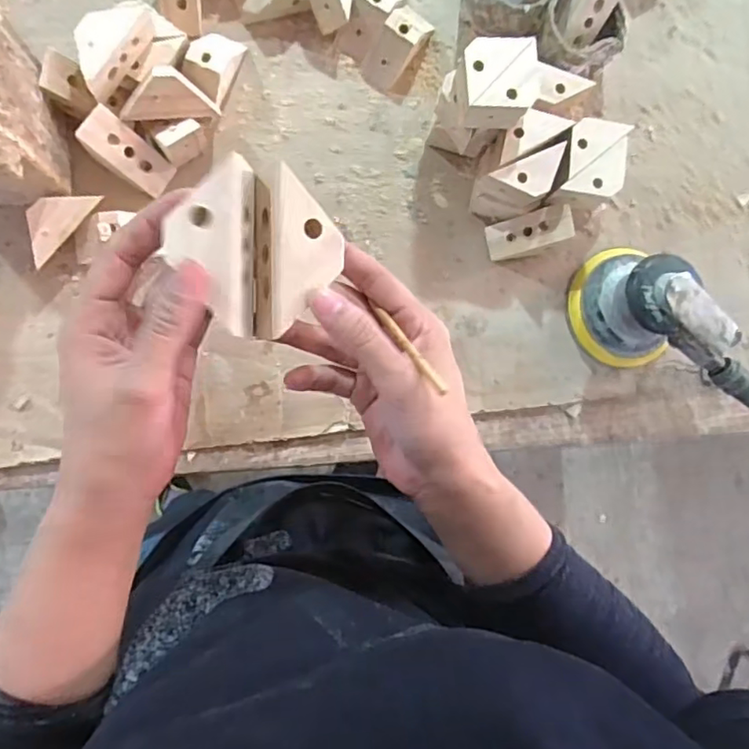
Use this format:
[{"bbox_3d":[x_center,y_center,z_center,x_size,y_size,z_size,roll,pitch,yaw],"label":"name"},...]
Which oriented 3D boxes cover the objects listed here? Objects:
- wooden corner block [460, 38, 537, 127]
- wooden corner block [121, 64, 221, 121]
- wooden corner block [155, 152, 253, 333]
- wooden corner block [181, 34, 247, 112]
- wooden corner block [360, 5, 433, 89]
[{"bbox_3d":[0.102,-0.246,0.495,0.060,0.030,0.065,-1,86,-8],"label":"wooden corner block"},{"bbox_3d":[-0.179,-0.242,0.512,0.081,0.034,0.040,-7,124,-6],"label":"wooden corner block"},{"bbox_3d":[-0.078,-0.061,0.288,0.038,0.033,0.080,2,85,-8],"label":"wooden corner block"},{"bbox_3d":[-0.149,-0.285,0.546,0.046,0.036,0.075,18,84,-6],"label":"wooden corner block"},{"bbox_3d":[0.024,-0.317,0.569,0.035,0.034,0.076,35,82,-4],"label":"wooden corner block"}]

